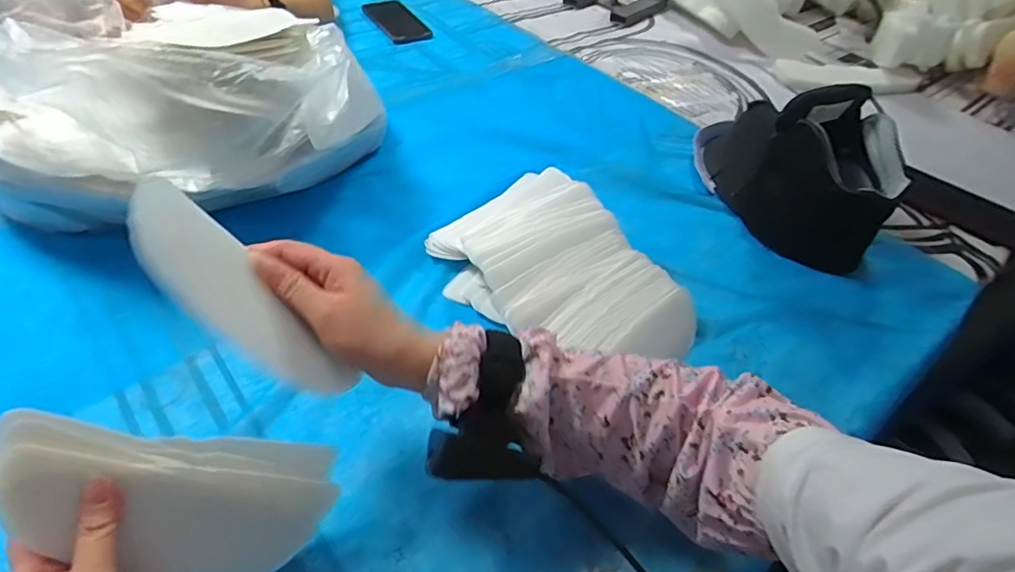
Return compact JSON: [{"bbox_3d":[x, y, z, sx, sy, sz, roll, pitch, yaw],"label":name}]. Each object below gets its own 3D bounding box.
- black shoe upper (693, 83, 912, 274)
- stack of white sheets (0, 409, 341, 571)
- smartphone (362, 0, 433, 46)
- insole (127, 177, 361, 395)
[{"bbox_3d":[0.331,-0.159,0.660,0.092,0.170,0.285,-10,50,-14],"label":"black shoe upper"},{"bbox_3d":[-0.196,0.132,0.326,0.016,0.180,0.087,6,78,50],"label":"stack of white sheets"},{"bbox_3d":[-0.212,-0.502,1.039,0.084,0.009,0.183,-25,55,-25],"label":"smartphone"},{"bbox_3d":[-0.161,0.011,0.334,0.009,0.165,0.053,-23,20,35],"label":"insole"}]

